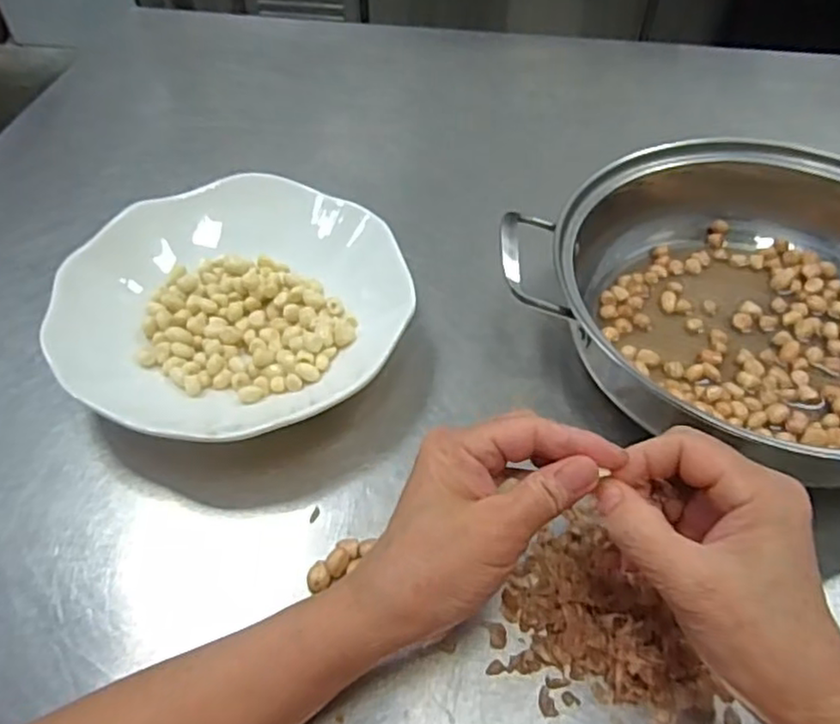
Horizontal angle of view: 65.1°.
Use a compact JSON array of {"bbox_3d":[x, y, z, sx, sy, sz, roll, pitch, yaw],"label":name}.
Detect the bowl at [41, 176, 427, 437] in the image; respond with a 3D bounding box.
[{"bbox_3d":[-0.125,-0.037,0.448,0.204,0.054,0.210,-1,51,1],"label":"bowl"}]

